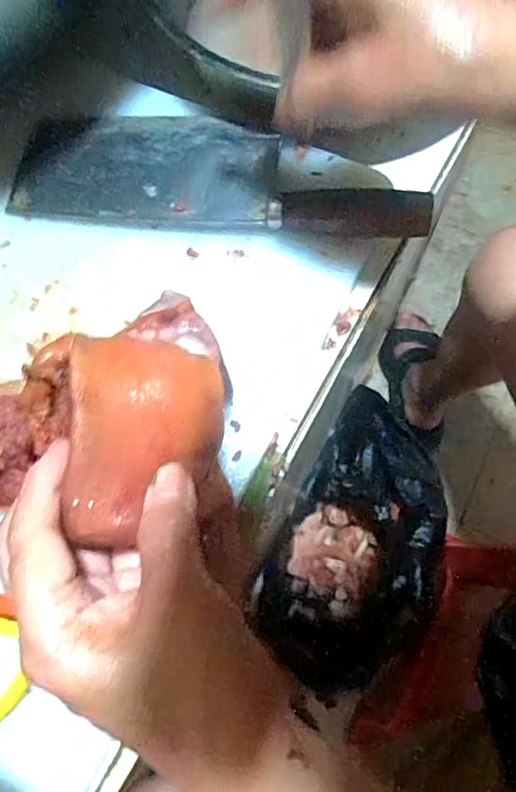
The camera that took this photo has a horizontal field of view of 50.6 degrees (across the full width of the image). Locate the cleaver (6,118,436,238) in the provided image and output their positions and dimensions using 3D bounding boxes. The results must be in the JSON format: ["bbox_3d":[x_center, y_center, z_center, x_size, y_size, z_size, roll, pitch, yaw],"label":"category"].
[{"bbox_3d":[-0.028,-0.156,0.369,0.275,0.033,0.090,7,70,3],"label":"cleaver"}]

